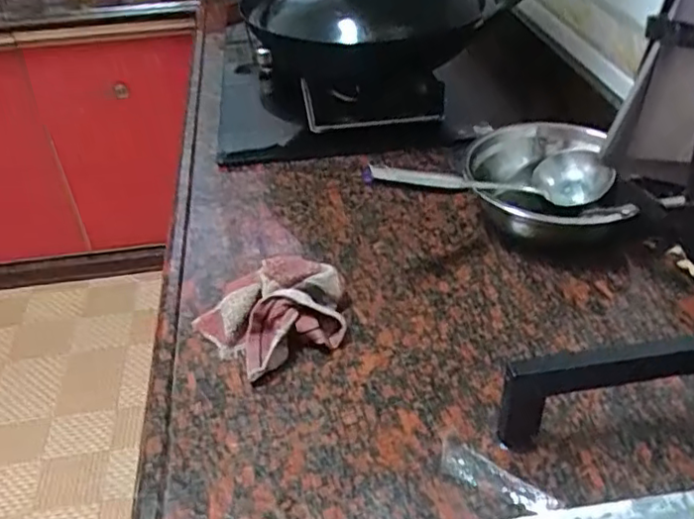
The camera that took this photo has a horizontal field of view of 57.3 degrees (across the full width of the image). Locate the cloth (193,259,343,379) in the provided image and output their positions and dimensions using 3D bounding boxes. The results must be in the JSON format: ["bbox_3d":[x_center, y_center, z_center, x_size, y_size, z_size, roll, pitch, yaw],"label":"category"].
[{"bbox_3d":[-0.067,0.050,0.626,0.138,0.058,0.100,-20,43,-21],"label":"cloth"}]

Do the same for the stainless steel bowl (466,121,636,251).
[{"bbox_3d":[0.227,-0.084,0.753,0.147,0.088,0.164,3,40,6],"label":"stainless steel bowl"}]

